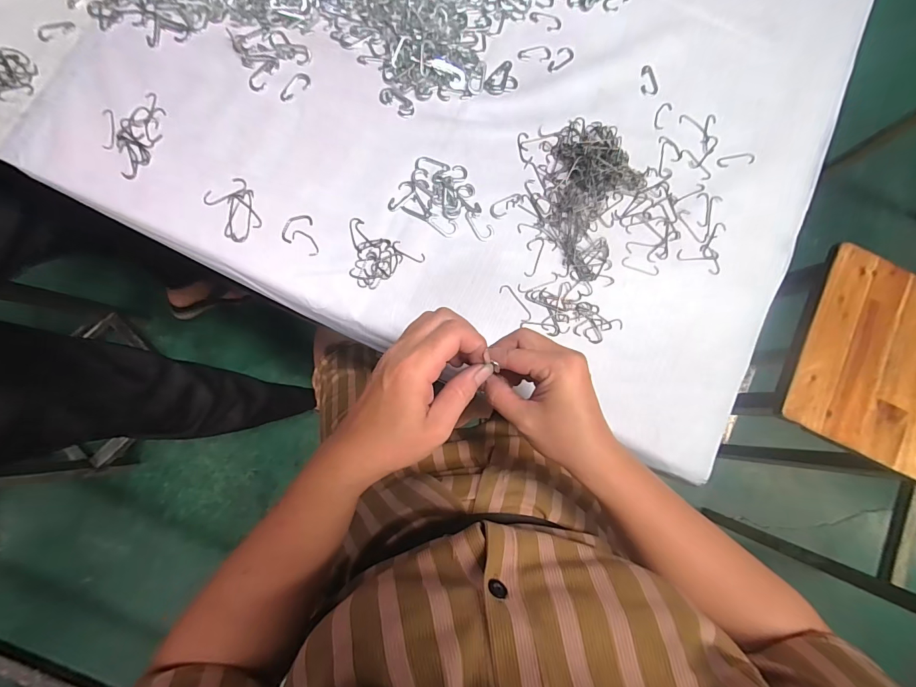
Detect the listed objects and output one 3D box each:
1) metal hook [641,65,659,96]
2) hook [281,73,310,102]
[{"bbox_3d":[0.216,-0.296,0.452,0.019,0.004,0.035,4,83,-3],"label":"metal hook"},{"bbox_3d":[-0.174,-0.273,0.425,0.037,0.004,0.020,-38,86,-7],"label":"hook"}]

